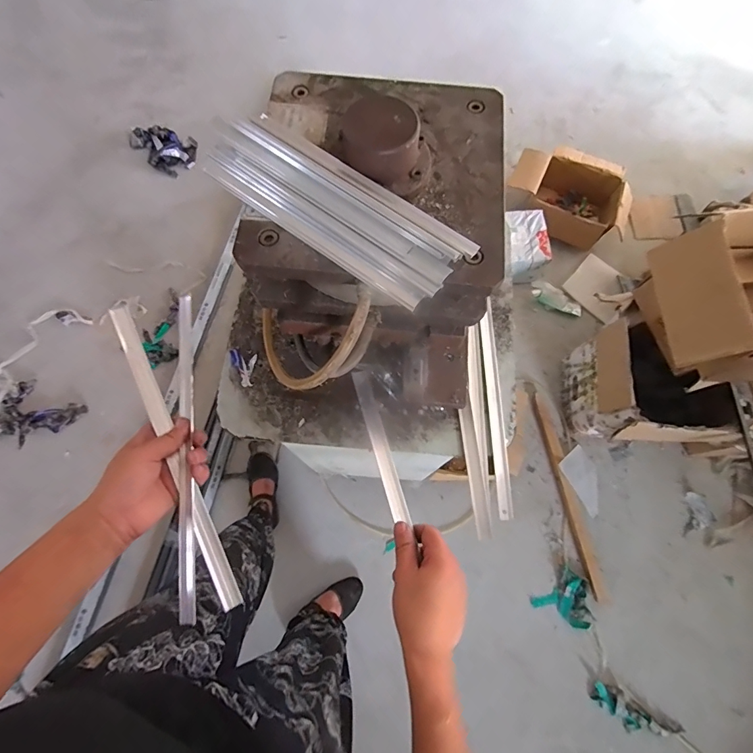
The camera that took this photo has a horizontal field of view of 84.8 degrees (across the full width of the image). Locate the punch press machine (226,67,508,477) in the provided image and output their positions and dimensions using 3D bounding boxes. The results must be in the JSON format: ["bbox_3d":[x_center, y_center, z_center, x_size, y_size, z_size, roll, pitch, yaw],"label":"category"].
[{"bbox_3d":[-0.019,-0.105,0.463,0.377,0.310,0.319,5,72,1],"label":"punch press machine"}]

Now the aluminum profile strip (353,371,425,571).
[{"bbox_3d":[0.008,0.095,0.493,0.019,0.012,0.225,-15,66,-5],"label":"aluminum profile strip"}]

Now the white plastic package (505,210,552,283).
[{"bbox_3d":[0.556,-0.485,1.557,0.169,0.146,0.225,-2,72,-1],"label":"white plastic package"}]

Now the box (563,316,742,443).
[{"bbox_3d":[0.836,0.023,1.326,0.318,0.346,0.383,0,72,0],"label":"box"}]

